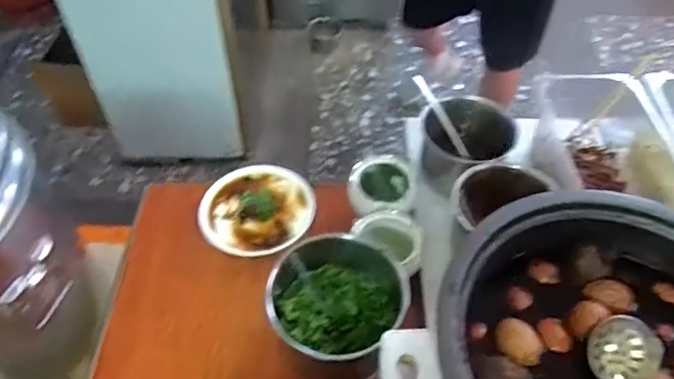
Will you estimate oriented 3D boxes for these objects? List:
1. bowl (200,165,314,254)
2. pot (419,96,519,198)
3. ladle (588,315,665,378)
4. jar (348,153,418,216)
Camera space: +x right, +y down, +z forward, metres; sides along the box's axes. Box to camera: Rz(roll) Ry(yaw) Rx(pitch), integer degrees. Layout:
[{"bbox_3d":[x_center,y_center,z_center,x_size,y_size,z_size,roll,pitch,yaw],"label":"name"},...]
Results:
[{"bbox_3d":[-0.127,0.026,0.874,0.174,0.040,0.177,0,50,0],"label":"bowl"},{"bbox_3d":[0.211,-0.071,0.936,0.151,0.112,0.144,31,56,23],"label":"pot"},{"bbox_3d":[0.331,0.212,0.487,0.073,0.050,0.248,-19,36,-16],"label":"ladle"},{"bbox_3d":[0.076,0.000,0.916,0.103,0.062,0.112,0,50,0],"label":"jar"}]

